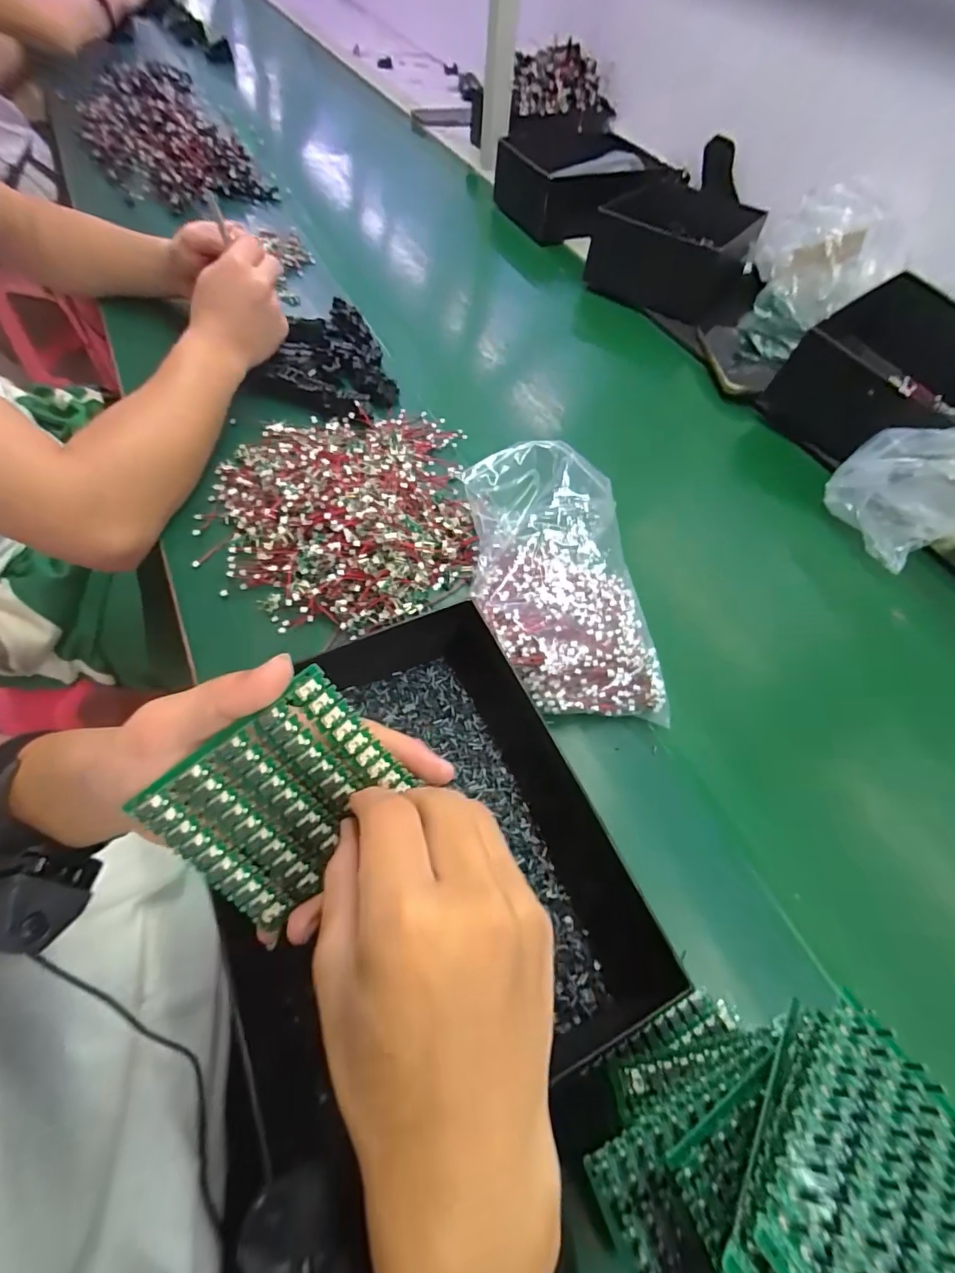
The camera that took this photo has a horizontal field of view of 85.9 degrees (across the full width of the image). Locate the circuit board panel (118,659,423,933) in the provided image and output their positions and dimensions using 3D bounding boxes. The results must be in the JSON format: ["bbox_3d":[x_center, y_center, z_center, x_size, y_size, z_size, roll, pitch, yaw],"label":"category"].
[{"bbox_3d":[-0.077,0.068,0.210,0.087,0.005,0.075,-39,110,-5],"label":"circuit board panel"}]

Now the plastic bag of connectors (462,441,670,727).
[{"bbox_3d":[0.061,-0.043,0.392,0.126,0.056,0.235,-13,73,-13],"label":"plastic bag of connectors"}]

